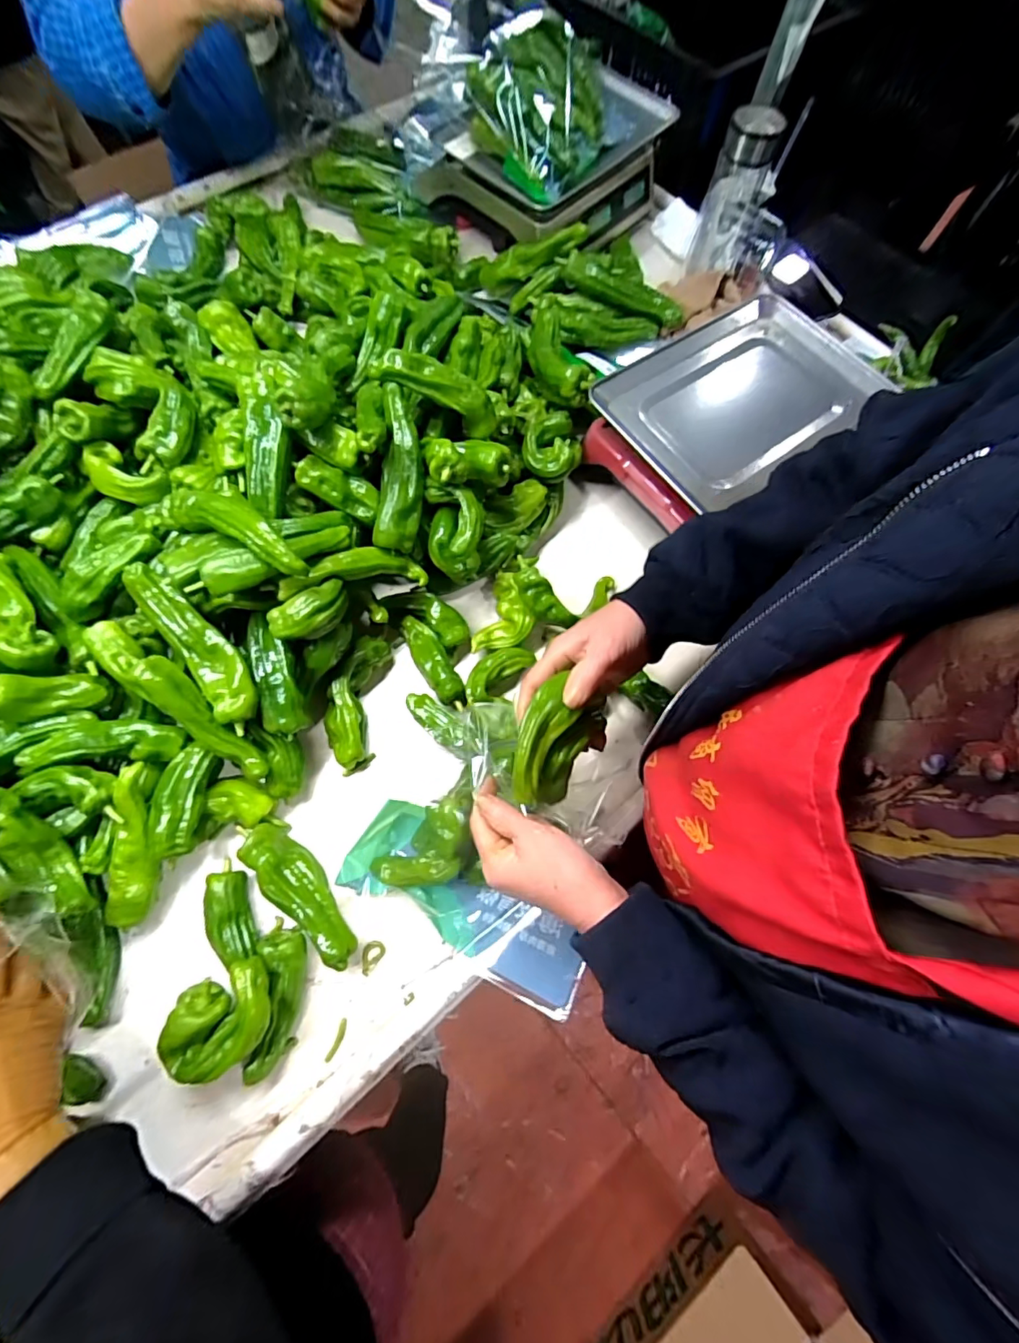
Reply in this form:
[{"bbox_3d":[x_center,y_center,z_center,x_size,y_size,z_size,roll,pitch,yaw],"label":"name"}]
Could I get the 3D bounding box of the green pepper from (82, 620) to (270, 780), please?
[{"bbox_3d":[-0.310,0.025,0.466,0.205,0.040,0.043,41,73,-3],"label":"green pepper"}]

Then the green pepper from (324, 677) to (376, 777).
[{"bbox_3d":[-0.176,0.058,0.536,0.042,0.028,0.100,-12,87,-7],"label":"green pepper"}]

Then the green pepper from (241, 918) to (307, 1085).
[{"bbox_3d":[-0.207,0.294,0.453,0.044,0.032,0.119,-2,70,-3],"label":"green pepper"}]

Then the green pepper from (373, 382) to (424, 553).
[{"bbox_3d":[-0.112,-0.206,0.509,0.045,0.031,0.157,2,93,-1],"label":"green pepper"}]

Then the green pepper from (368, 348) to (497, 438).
[{"bbox_3d":[-0.072,-0.289,0.516,0.133,0.036,0.032,17,67,-27],"label":"green pepper"}]

